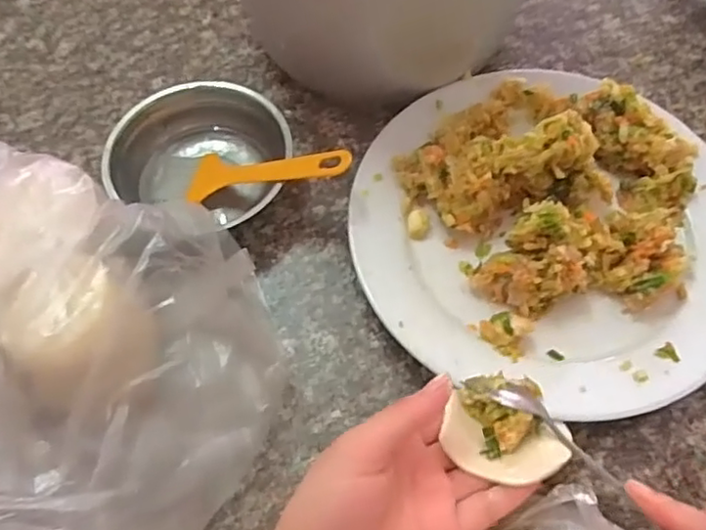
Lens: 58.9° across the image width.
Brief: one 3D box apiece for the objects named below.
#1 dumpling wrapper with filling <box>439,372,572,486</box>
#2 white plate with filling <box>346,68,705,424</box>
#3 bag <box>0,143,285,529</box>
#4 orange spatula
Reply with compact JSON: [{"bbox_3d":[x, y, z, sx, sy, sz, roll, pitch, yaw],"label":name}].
[{"bbox_3d":[0.079,0.083,0.323,0.062,0.017,0.056,-14,62,-7],"label":"dumpling wrapper with filling"},{"bbox_3d":[0.123,-0.031,0.390,0.241,0.065,0.228,0,61,0],"label":"white plate with filling"},{"bbox_3d":[-0.186,0.044,0.325,0.279,0.111,0.221,-6,61,-3],"label":"bag"},{"bbox_3d":[-0.052,-0.060,0.402,0.112,0.013,0.037,-3,59,23],"label":"orange spatula"}]

